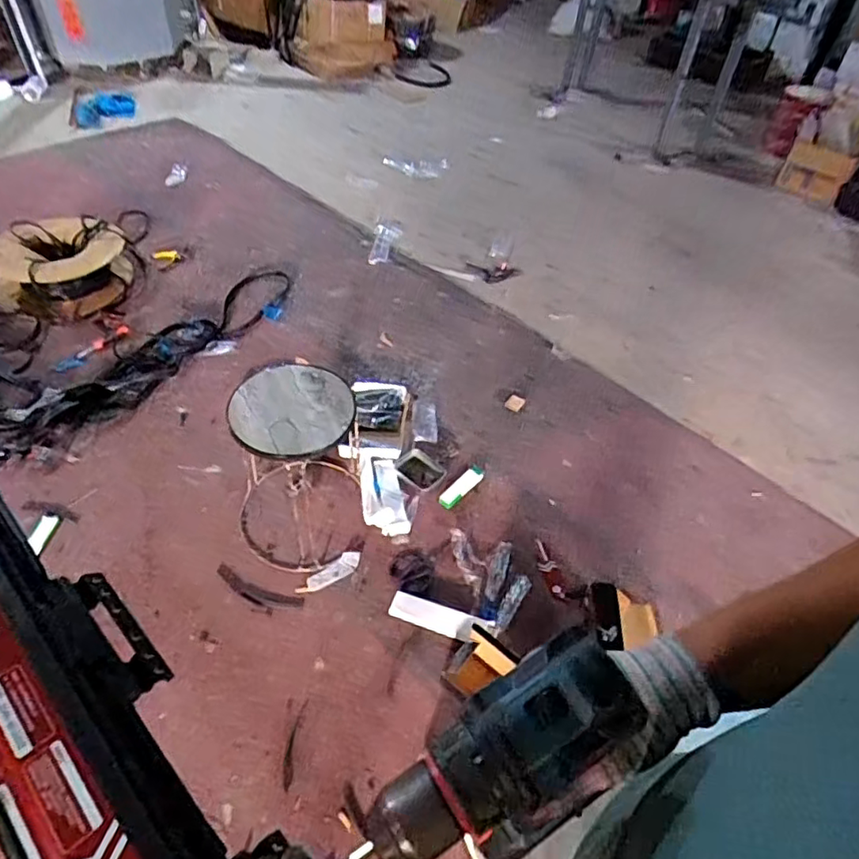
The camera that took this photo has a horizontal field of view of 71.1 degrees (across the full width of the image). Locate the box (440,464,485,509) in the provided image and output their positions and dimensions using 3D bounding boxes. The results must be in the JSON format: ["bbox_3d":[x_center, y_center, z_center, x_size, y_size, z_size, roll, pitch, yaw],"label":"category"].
[{"bbox_3d":[0.102,0.171,1.836,0.054,0.025,0.193,34,53,23],"label":"box"}]

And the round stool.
[{"bbox_3d":[-0.354,0.102,1.573,0.325,0.484,0.327,0,48,-7],"label":"round stool"}]

